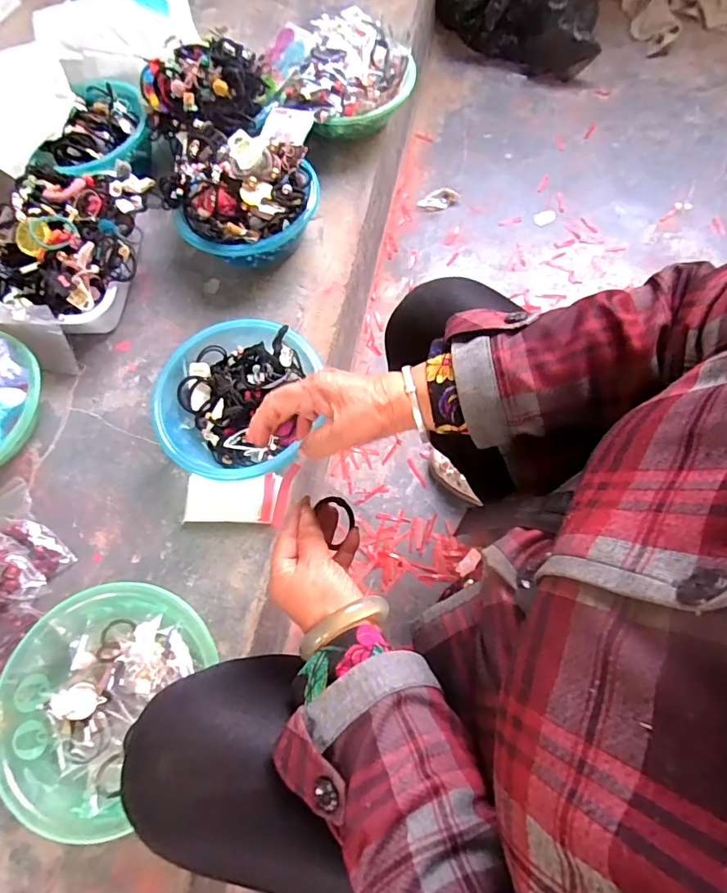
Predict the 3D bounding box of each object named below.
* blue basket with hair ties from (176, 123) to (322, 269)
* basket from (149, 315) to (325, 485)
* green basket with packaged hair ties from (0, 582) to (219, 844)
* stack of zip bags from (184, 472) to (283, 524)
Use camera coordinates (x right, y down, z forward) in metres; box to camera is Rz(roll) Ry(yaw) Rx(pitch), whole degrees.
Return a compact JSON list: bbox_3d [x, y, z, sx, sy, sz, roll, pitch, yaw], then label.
[{"bbox_3d":[-0.189,-0.386,0.770,0.218,0.132,0.217,5,68,5],"label":"blue basket with hair ties"},{"bbox_3d":[-0.162,-0.063,0.669,0.222,0.080,0.207,-1,68,3],"label":"basket"},{"bbox_3d":[-0.293,0.272,0.552,0.228,0.070,0.239,21,71,11],"label":"green basket with packaged hair ties"},{"bbox_3d":[-0.175,0.068,0.658,0.121,0.011,0.065,1,68,3],"label":"stack of zip bags"}]

